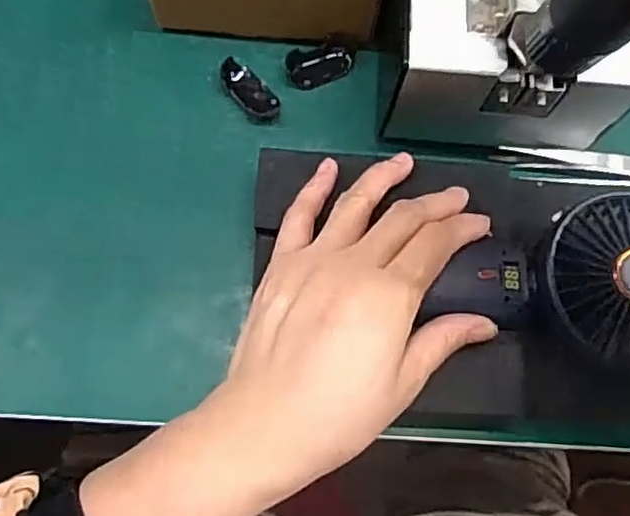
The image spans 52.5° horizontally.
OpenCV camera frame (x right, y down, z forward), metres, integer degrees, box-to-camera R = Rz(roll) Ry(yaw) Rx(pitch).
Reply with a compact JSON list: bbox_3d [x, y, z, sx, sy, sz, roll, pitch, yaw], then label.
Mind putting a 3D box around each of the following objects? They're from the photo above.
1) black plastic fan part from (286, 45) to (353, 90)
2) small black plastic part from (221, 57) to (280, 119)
[{"bbox_3d":[0.003,-0.118,0.395,0.040,0.012,0.022,-15,70,-8],"label":"black plastic fan part"},{"bbox_3d":[-0.038,-0.102,0.384,0.040,0.016,0.020,41,73,13],"label":"small black plastic part"}]

